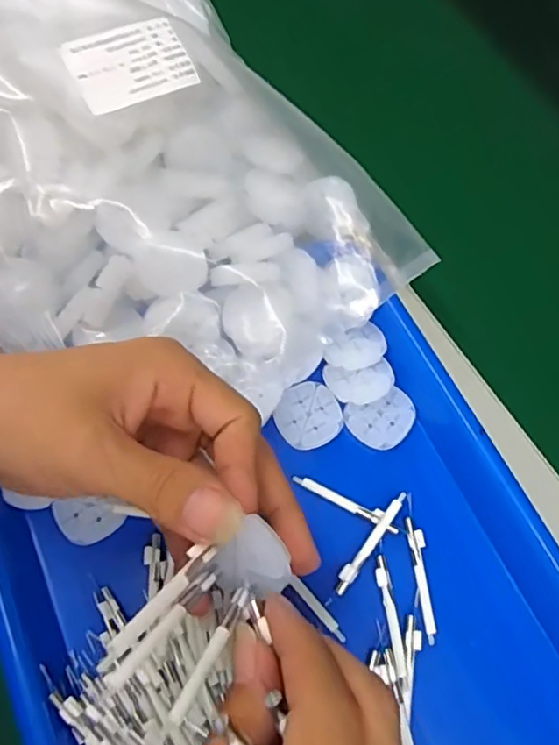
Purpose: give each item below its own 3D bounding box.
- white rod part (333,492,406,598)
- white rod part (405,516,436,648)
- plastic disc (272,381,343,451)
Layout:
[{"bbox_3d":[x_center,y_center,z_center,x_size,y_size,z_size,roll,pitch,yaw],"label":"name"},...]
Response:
[{"bbox_3d":[0.046,0.085,0.296,0.007,0.004,0.059,36,71,12],"label":"white rod part"},{"bbox_3d":[0.071,0.102,0.292,0.008,0.004,0.058,-5,68,-4],"label":"white rod part"},{"bbox_3d":[0.015,0.023,0.321,0.035,0.004,0.034,2,75,-8],"label":"plastic disc"}]

